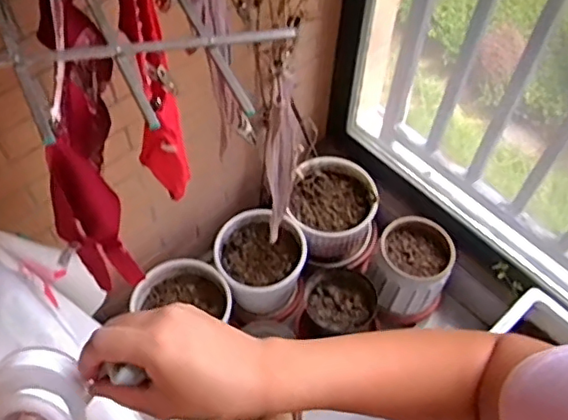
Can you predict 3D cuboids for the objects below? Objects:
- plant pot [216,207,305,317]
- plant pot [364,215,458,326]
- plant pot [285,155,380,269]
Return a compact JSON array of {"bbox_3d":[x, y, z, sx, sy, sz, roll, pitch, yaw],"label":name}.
[{"bbox_3d":[-0.058,0.140,1.444,0.208,0.181,0.206,1,57,-1],"label":"plant pot"},{"bbox_3d":[0.313,0.152,1.484,0.193,0.168,0.214,19,59,10],"label":"plant pot"},{"bbox_3d":[0.126,0.008,1.539,0.225,0.157,0.243,1,57,-1],"label":"plant pot"}]

